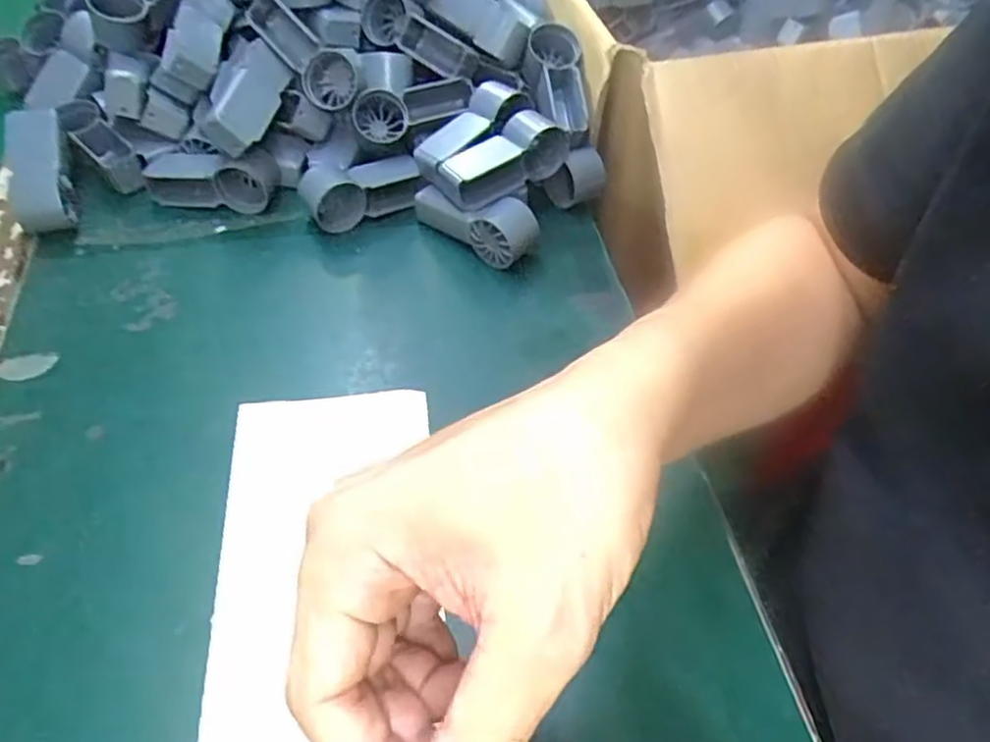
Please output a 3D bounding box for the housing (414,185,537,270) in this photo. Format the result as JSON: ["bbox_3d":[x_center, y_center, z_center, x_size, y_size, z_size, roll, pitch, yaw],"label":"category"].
[{"bbox_3d":[-0.014,-0.108,0.508,0.090,0.041,0.032,33,56,23],"label":"housing"}]

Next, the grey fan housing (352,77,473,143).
[{"bbox_3d":[-0.060,-0.196,0.531,0.087,0.034,0.031,-15,51,2],"label":"grey fan housing"}]

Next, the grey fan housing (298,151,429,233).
[{"bbox_3d":[-0.096,-0.132,0.525,0.085,0.034,0.042,-11,51,-12],"label":"grey fan housing"}]

